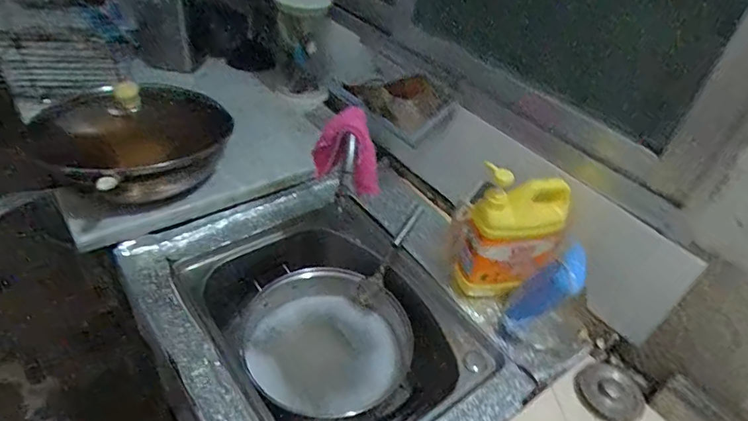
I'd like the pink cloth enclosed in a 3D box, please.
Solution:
[{"bbox_3d":[-0.046,-0.096,0.757,0.093,0.110,0.099,-5,40,-15],"label":"pink cloth"}]

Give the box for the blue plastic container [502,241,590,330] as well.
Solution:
[{"bbox_3d":[0.259,0.121,0.739,0.038,0.166,0.072,30,39,-7],"label":"blue plastic container"}]

